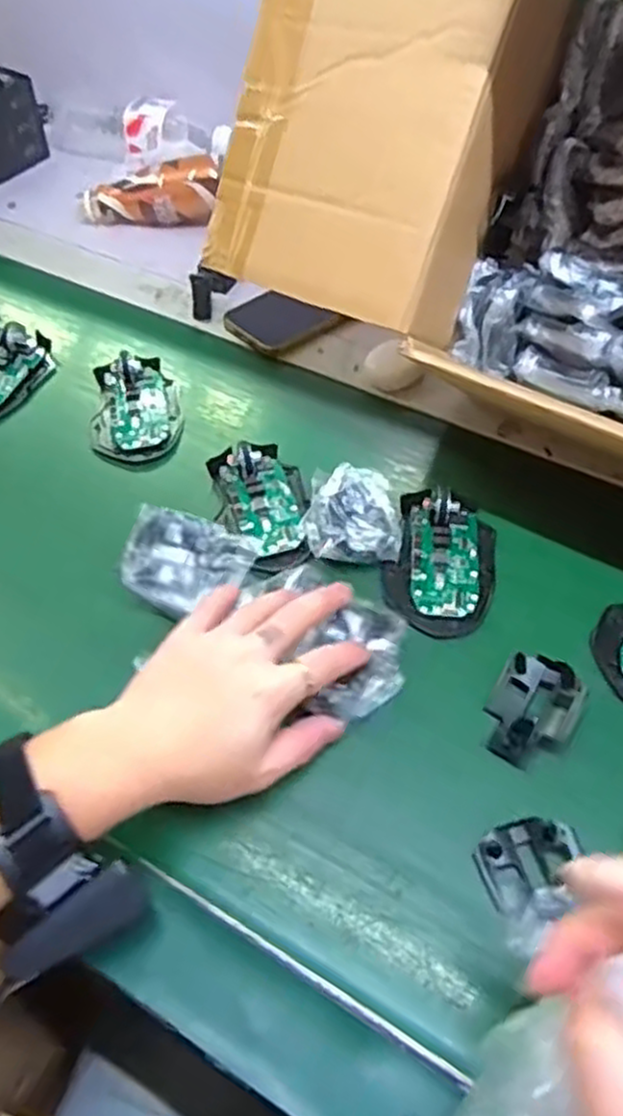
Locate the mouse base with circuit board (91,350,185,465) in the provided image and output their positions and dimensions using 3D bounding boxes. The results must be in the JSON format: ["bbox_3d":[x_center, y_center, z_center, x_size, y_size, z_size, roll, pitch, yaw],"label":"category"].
[{"bbox_3d":[-0.146,-0.126,0.626,0.071,0.027,0.104,-11,54,-6],"label":"mouse base with circuit board"}]

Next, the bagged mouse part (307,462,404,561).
[{"bbox_3d":[0.029,-0.031,0.536,0.064,0.025,0.072,-3,53,0],"label":"bagged mouse part"}]

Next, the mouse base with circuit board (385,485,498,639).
[{"bbox_3d":[0.090,0.001,0.519,0.072,0.027,0.105,9,54,9],"label":"mouse base with circuit board"}]

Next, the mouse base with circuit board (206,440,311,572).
[{"bbox_3d":[-0.035,-0.042,0.554,0.066,0.034,0.109,-9,53,-5],"label":"mouse base with circuit board"}]

